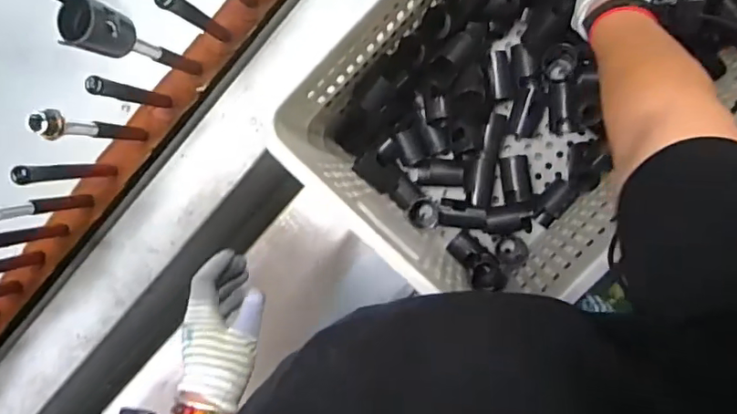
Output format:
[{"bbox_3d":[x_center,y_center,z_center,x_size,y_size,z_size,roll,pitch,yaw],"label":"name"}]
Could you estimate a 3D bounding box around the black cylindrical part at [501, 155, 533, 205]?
[{"bbox_3d":[0.212,-0.040,0.752,0.040,0.032,0.066,-6,94,9],"label":"black cylindrical part"}]

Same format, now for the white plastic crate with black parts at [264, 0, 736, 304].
[{"bbox_3d":[0.205,-0.164,0.618,0.340,0.279,0.524,43,99,3],"label":"white plastic crate with black parts"}]

